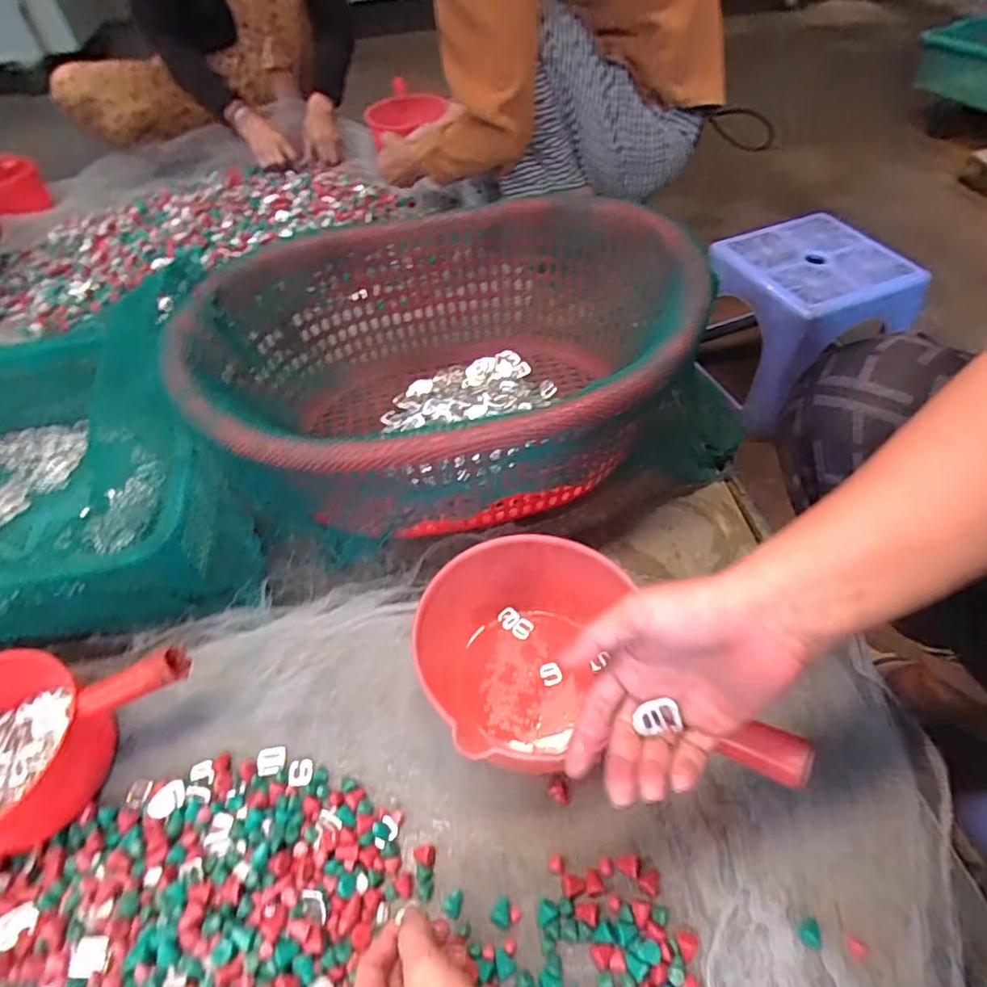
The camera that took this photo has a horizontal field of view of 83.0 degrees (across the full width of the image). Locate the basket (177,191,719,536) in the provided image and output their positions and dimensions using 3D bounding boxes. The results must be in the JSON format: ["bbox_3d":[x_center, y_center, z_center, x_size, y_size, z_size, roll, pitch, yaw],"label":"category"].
[{"bbox_3d":[-0.046,-0.139,0.630,0.494,0.214,0.378,-12,52,-5],"label":"basket"}]

